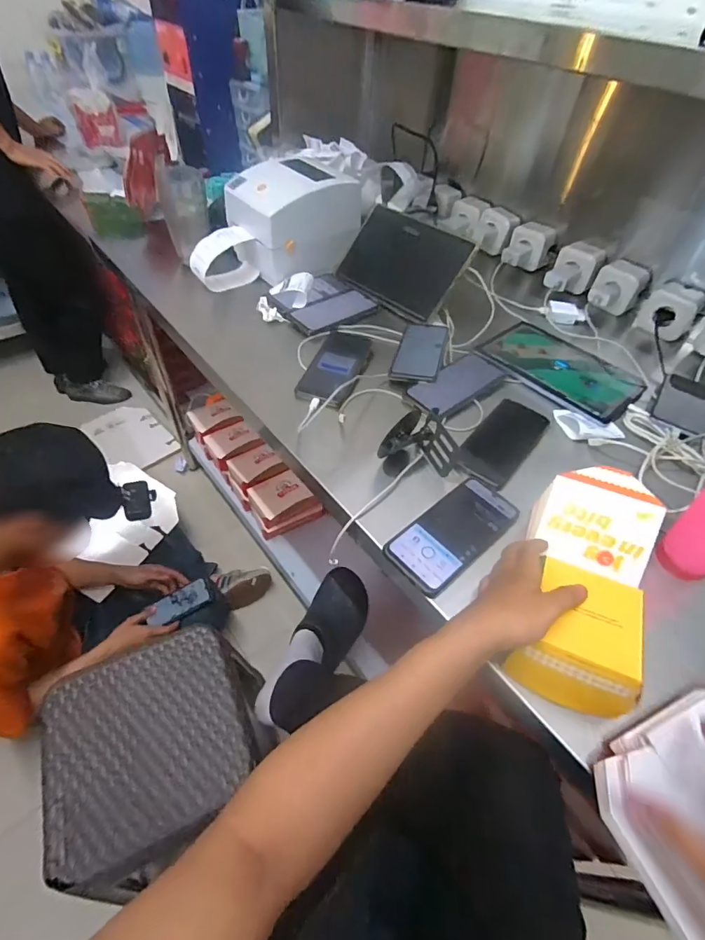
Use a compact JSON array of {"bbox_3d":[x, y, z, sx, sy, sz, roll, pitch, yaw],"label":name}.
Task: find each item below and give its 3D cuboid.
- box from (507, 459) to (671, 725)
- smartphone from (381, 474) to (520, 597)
[{"bbox_3d":[0.236,0.105,0.436,0.117,0.071,0.243,19,61,11],"label":"box"},{"bbox_3d":[0.122,0.072,0.513,0.167,0.013,0.080,-33,59,-28],"label":"smartphone"}]

